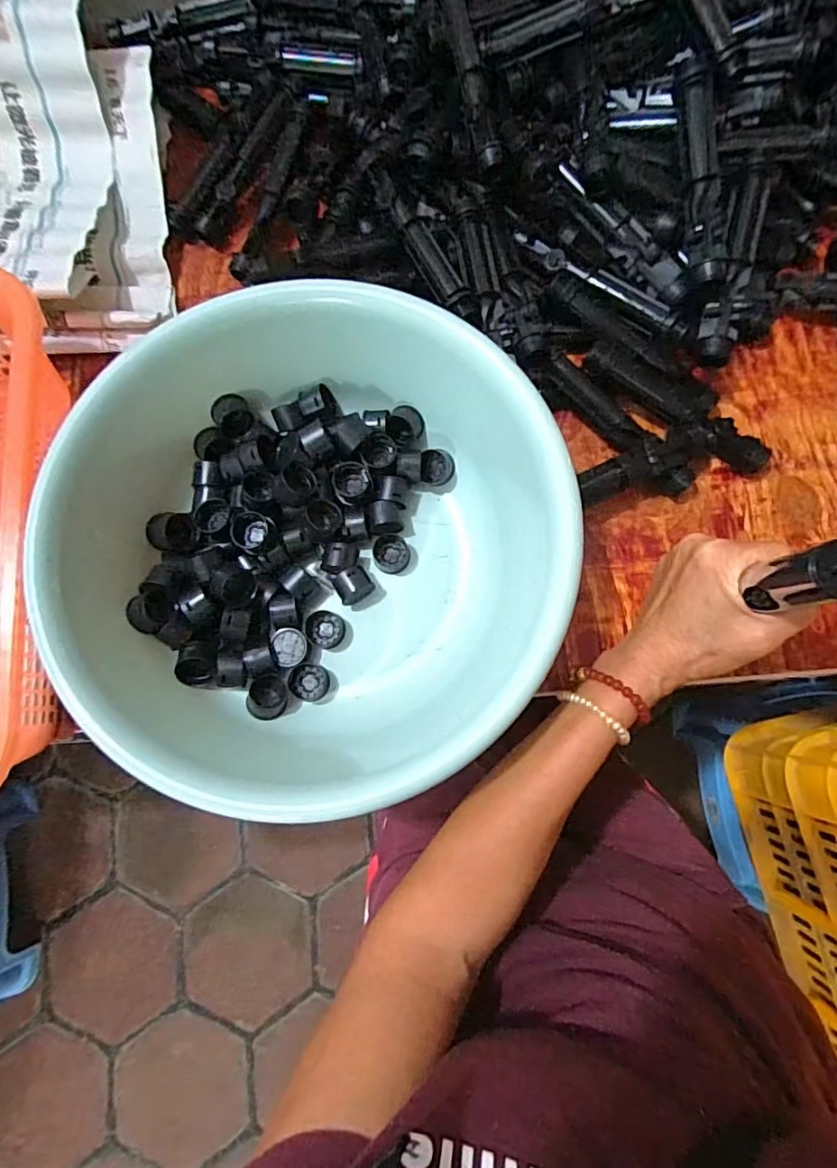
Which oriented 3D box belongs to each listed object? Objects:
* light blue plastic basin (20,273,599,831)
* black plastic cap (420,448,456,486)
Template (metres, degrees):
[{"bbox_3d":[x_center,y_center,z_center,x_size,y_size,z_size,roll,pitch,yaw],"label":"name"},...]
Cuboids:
[{"bbox_3d":[-0.064,-0.026,0.352,0.304,0.103,0.293,0,78,1],"label":"light blue plastic basin"},{"bbox_3d":[0.014,-0.084,0.395,0.024,0.017,0.022,0,78,1],"label":"black plastic cap"}]

